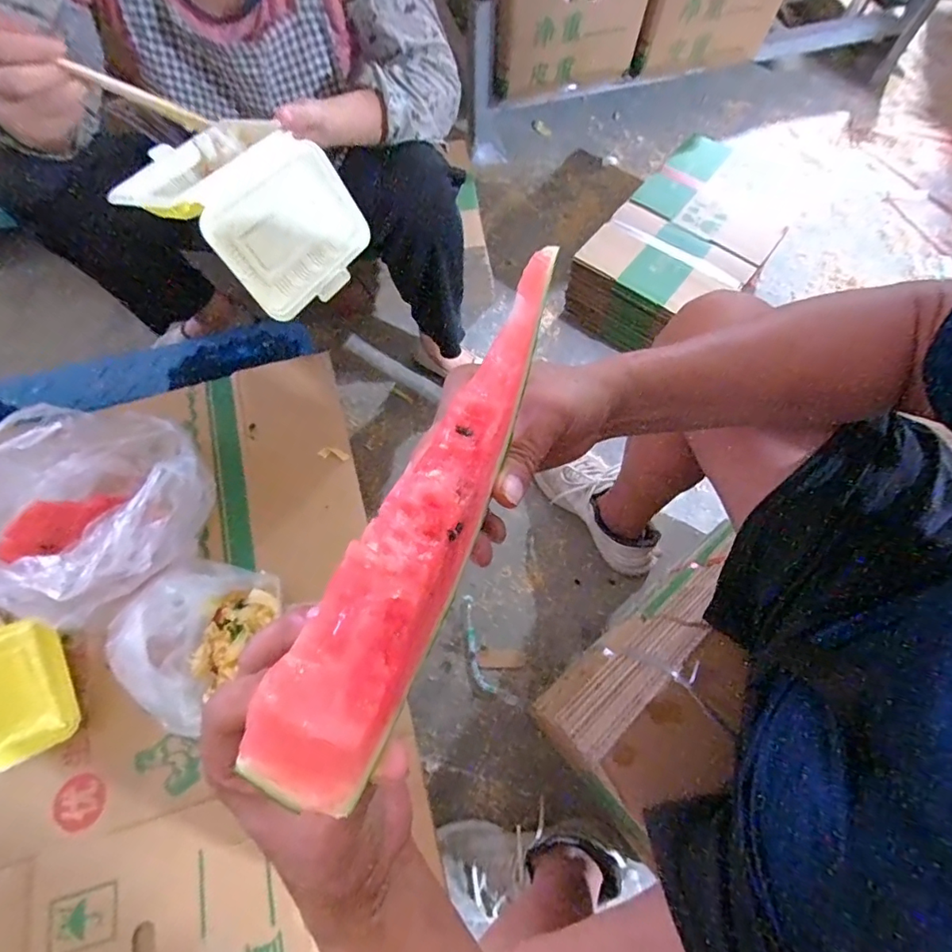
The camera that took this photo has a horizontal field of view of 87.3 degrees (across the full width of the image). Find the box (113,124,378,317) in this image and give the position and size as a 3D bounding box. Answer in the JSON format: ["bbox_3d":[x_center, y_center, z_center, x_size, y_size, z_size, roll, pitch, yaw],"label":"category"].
[{"bbox_3d":[-0.214,-0.255,0.474,0.172,0.095,0.149,29,71,10],"label":"box"}]

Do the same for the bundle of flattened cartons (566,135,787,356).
[{"bbox_3d":[0.419,-0.448,1.005,0.275,0.174,0.438,39,73,13],"label":"bundle of flattened cartons"}]

